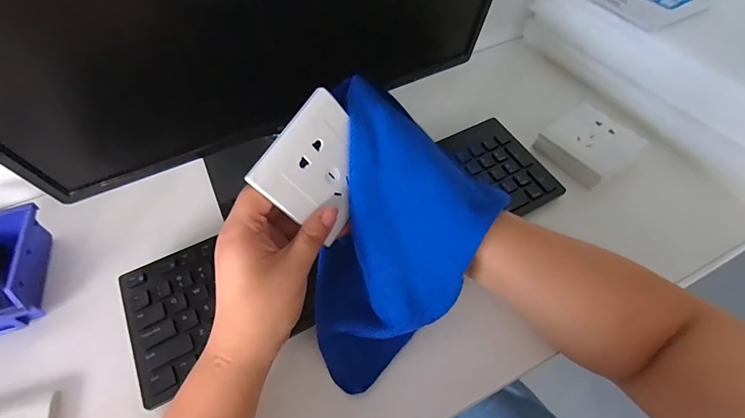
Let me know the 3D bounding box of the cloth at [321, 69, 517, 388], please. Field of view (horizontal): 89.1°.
[{"bbox_3d":[-0.002,0.020,0.304,0.151,0.132,0.166,40,66,23],"label":"cloth"}]

